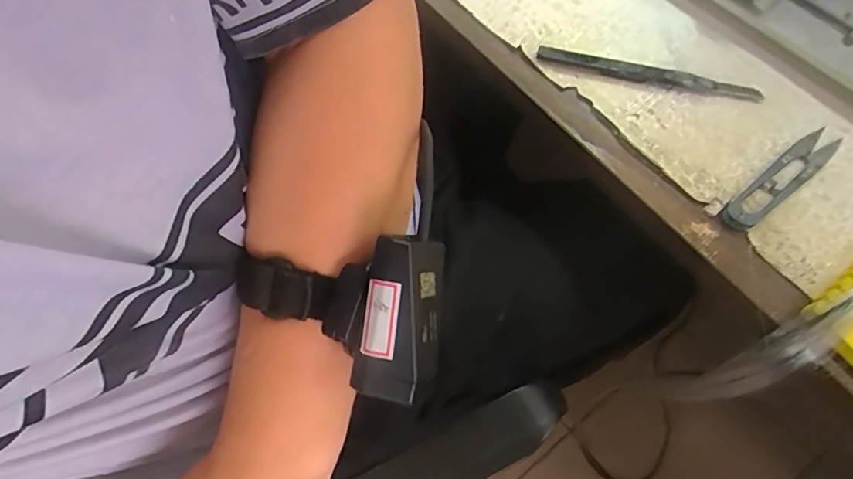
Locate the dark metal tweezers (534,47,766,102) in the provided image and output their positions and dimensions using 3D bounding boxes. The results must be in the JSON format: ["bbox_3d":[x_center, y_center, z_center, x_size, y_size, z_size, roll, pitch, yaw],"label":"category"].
[{"bbox_3d":[0.163,-0.121,0.355,0.159,0.011,0.013,13,70,8],"label":"dark metal tweezers"}]

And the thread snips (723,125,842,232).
[{"bbox_3d":[0.237,-0.041,0.321,0.102,0.009,0.022,-37,72,-11],"label":"thread snips"}]

